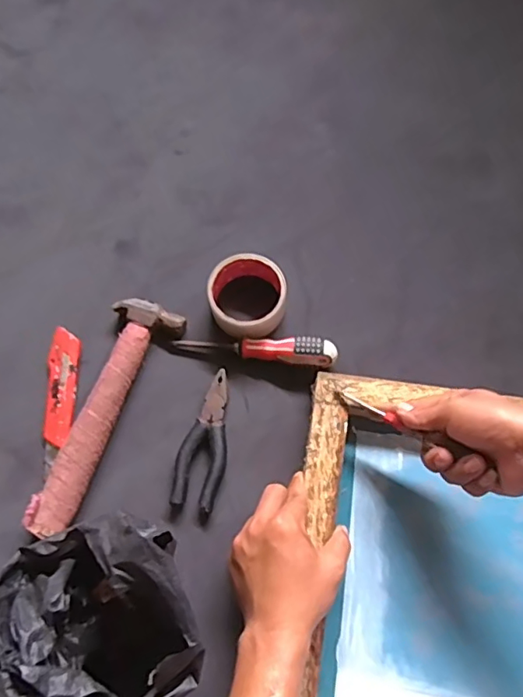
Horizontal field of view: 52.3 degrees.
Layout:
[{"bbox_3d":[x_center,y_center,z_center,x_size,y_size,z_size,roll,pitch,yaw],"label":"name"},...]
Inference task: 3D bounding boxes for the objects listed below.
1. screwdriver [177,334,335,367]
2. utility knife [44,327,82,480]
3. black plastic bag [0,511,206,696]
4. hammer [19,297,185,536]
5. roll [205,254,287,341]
[{"bbox_3d":[-0.006,-0.003,0.594,0.178,0.026,0.031,7,74,3],"label":"screwdriver"},{"bbox_3d":[-0.218,0.050,0.580,0.035,0.007,0.152,-2,73,0],"label":"utility knife"},{"bbox_3d":[-0.121,0.214,0.435,0.136,0.190,0.137,-17,74,-4],"label":"black plastic bag"},{"bbox_3d":[-0.167,0.064,0.571,0.076,0.033,0.257,20,75,6],"label":"hammer"},{"bbox_3d":[-0.016,-0.058,0.603,0.086,0.045,0.089,0,73,1],"label":"roll"}]

